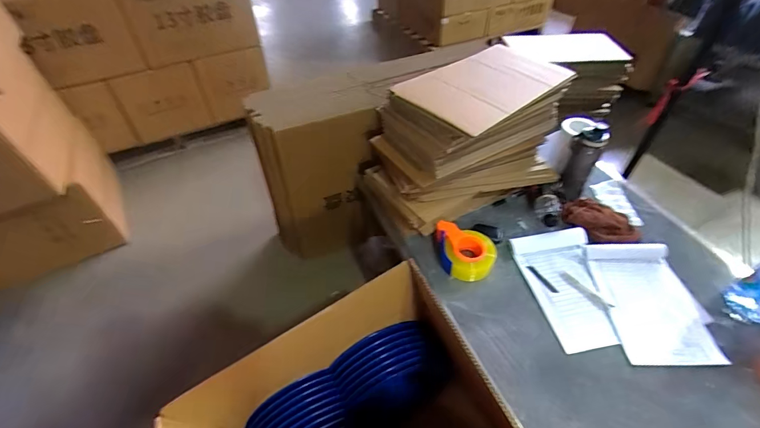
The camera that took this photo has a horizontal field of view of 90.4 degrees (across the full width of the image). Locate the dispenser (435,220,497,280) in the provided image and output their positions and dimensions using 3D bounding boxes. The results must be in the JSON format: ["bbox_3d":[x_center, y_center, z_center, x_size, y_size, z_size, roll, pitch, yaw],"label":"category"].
[{"bbox_3d":[0.228,0.100,1.009,0.162,0.065,0.141,7,46,9],"label":"dispenser"}]

